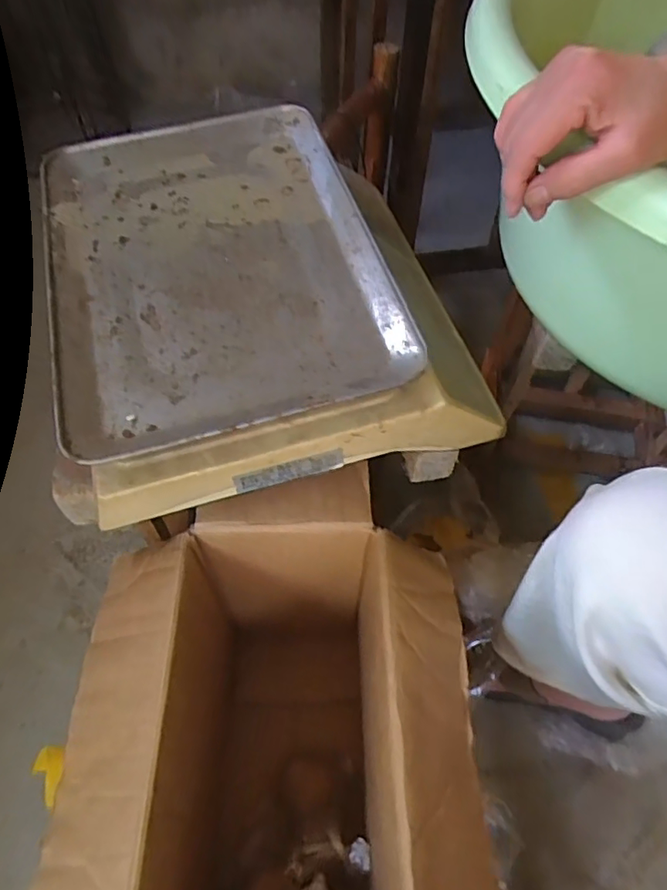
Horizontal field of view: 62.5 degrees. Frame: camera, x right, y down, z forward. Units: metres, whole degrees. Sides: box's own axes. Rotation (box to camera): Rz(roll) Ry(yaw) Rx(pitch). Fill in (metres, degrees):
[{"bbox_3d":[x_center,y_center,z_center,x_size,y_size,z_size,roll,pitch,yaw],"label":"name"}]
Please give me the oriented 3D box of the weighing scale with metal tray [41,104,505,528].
[{"bbox_3d":[-0.059,-0.135,0.450,0.298,0.086,0.327,-14,58,-10],"label":"weighing scale with metal tray"}]

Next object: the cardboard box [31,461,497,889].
[{"bbox_3d":[-0.046,0.332,0.483,0.297,0.319,0.462,-1,57,-1],"label":"cardboard box"}]

